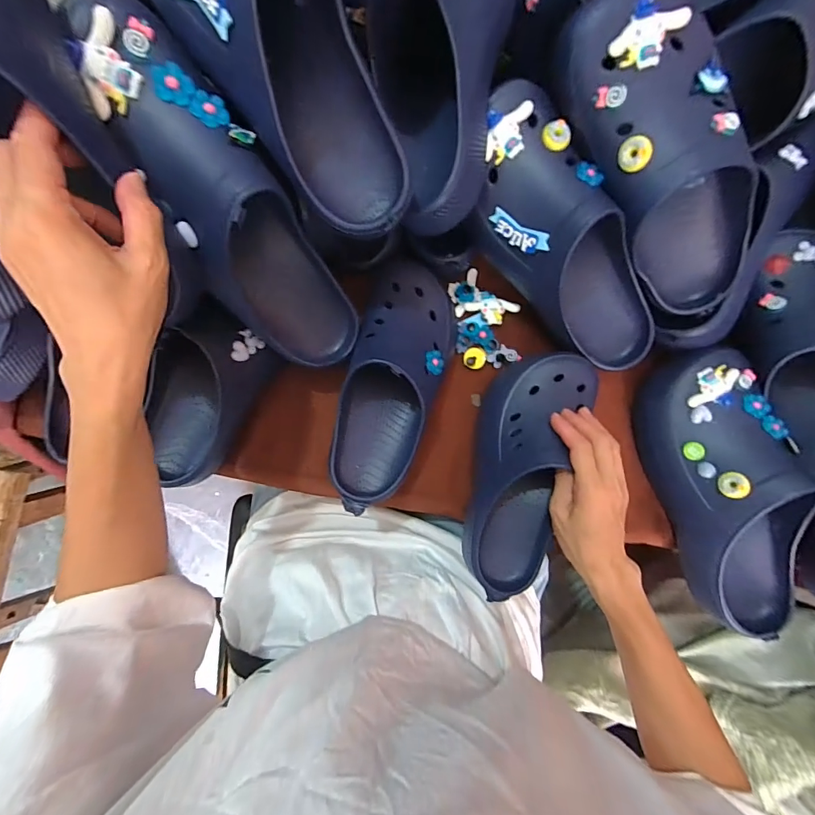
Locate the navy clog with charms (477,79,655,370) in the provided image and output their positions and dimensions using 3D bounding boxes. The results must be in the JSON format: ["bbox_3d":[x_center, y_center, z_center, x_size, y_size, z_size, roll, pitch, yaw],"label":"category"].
[{"bbox_3d":[0.155,-0.155,0.400,0.105,0.104,0.296,-40,110,-5],"label":"navy clog with charms"}]

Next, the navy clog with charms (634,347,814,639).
[{"bbox_3d":[0.342,0.088,0.420,0.110,0.091,0.300,-16,85,-4],"label":"navy clog with charms"}]

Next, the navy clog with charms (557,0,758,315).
[{"bbox_3d":[0.230,-0.210,0.359,0.116,0.101,0.282,-48,117,-6],"label":"navy clog with charms"}]

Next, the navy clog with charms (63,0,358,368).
[{"bbox_3d":[-0.133,-0.144,0.330,0.092,0.295,0.099,-35,46,-5],"label":"navy clog with charms"}]

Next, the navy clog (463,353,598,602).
[{"bbox_3d":[0.123,0.067,0.417,0.101,0.082,0.255,14,88,-1],"label":"navy clog"}]

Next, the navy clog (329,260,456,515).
[{"bbox_3d":[-0.012,-0.026,0.406,0.108,0.083,0.264,10,84,-1],"label":"navy clog"}]

